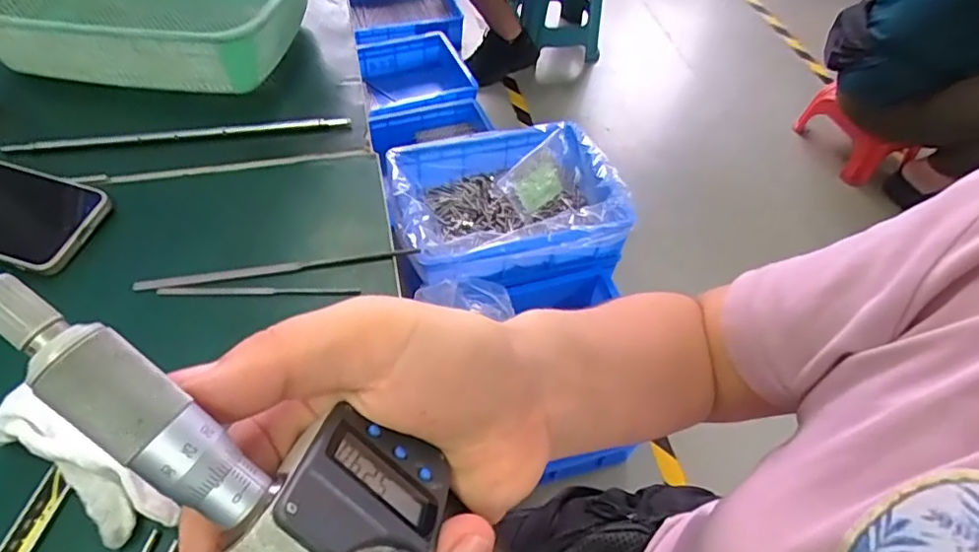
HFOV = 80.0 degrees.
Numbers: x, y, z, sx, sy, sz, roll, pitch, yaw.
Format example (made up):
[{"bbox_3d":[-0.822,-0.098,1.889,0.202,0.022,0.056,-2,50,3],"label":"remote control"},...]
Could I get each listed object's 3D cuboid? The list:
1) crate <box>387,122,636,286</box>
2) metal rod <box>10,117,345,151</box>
[{"bbox_3d":[0.028,-0.131,1.138,0.413,0.130,0.317,-11,54,-12],"label":"crate"},{"bbox_3d":[-0.257,-0.122,0.497,0.265,0.009,0.012,-7,53,-9],"label":"metal rod"}]

